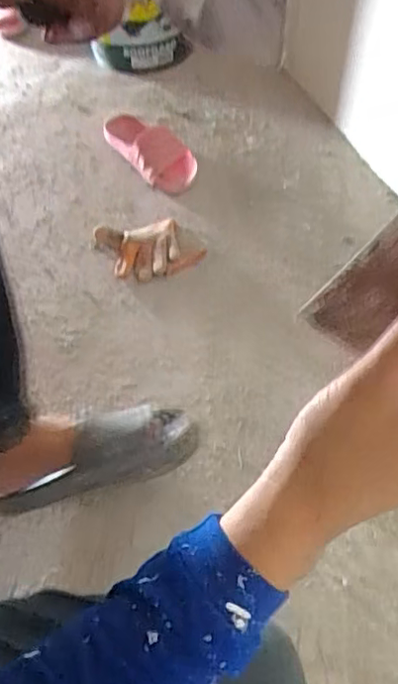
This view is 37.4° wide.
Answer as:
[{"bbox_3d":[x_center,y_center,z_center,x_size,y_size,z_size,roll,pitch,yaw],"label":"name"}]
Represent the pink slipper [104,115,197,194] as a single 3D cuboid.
[{"bbox_3d":[-0.102,-0.388,1.152,0.103,0.057,0.262,-28,55,-19],"label":"pink slipper"}]

